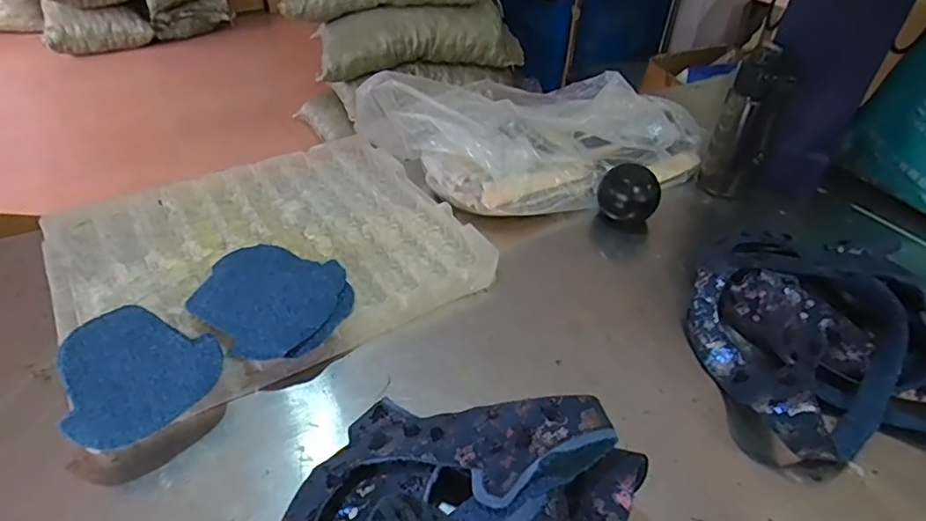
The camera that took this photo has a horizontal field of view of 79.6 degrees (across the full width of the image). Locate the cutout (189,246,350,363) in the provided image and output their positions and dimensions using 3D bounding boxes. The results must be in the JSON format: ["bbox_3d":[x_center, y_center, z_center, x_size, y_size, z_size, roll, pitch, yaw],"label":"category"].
[{"bbox_3d":[-0.201,0.034,0.589,0.176,0.013,0.138,29,47,33],"label":"cutout"}]

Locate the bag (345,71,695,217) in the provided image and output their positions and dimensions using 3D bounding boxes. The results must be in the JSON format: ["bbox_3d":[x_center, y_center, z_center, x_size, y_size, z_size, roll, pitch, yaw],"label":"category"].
[{"bbox_3d":[0.122,-0.212,0.850,0.466,0.127,0.326,-24,45,-29],"label":"bag"}]

